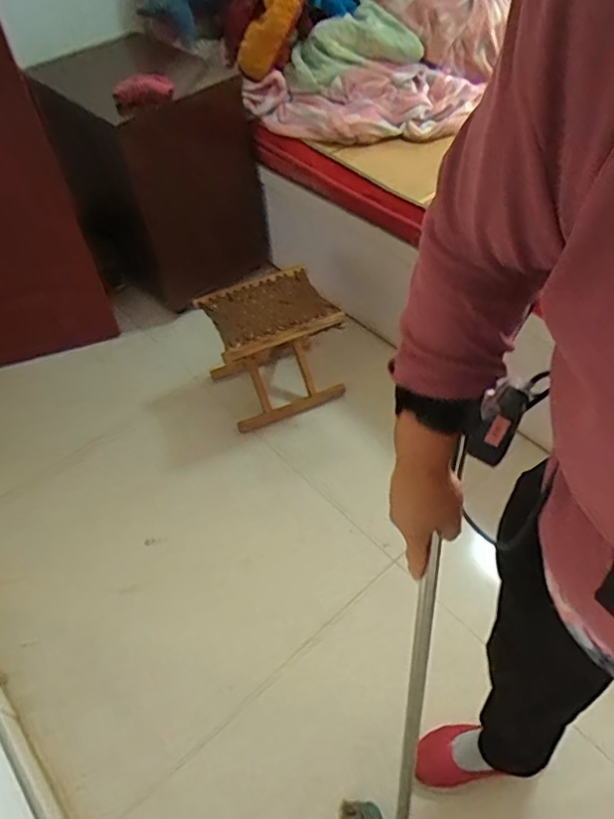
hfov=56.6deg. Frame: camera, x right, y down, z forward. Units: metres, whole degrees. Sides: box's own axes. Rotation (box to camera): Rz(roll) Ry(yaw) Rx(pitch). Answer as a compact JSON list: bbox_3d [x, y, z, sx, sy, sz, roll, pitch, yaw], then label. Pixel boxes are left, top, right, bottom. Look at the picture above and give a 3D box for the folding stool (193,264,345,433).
[{"bbox_3d":[-0.092,-0.161,1.582,0.323,0.326,0.280,-21,52,-16],"label":"folding stool"}]

